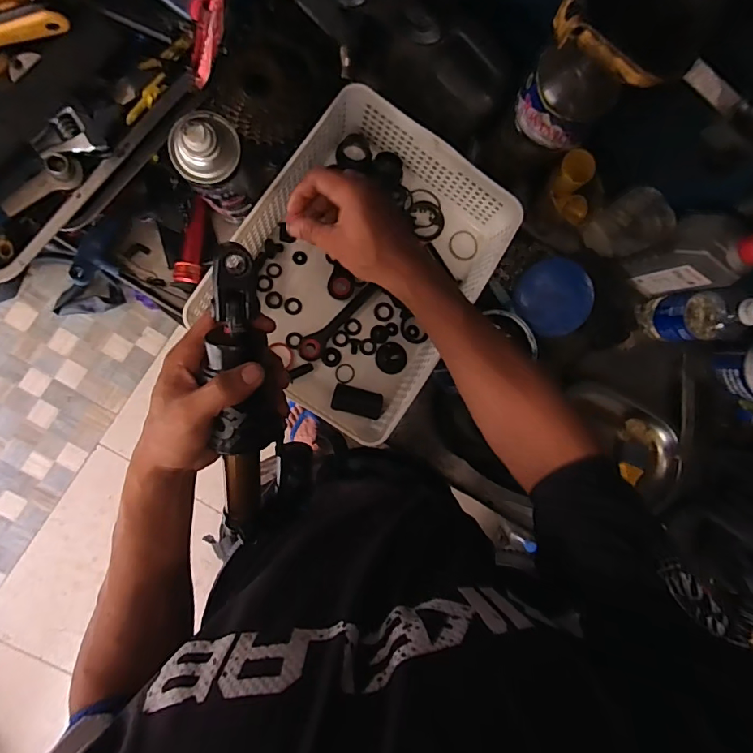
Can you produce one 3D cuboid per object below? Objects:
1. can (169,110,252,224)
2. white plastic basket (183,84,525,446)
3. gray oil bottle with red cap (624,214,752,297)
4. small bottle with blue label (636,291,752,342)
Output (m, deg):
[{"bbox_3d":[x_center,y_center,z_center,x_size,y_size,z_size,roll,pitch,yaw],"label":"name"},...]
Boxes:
[{"bbox_3d":[-0.161,-0.206,0.457,0.058,0.152,0.061,0,91,-9],"label":"can"},{"bbox_3d":[-0.017,-0.128,0.534,0.242,0.080,0.320,33,86,-8],"label":"white plastic basket"},{"bbox_3d":[0.378,-0.147,0.559,0.078,0.155,0.056,25,87,-8],"label":"gray oil bottle with red cap"},{"bbox_3d":[0.411,-0.077,0.573,0.055,0.142,0.061,1,91,-9],"label":"small bottle with blue label"}]

